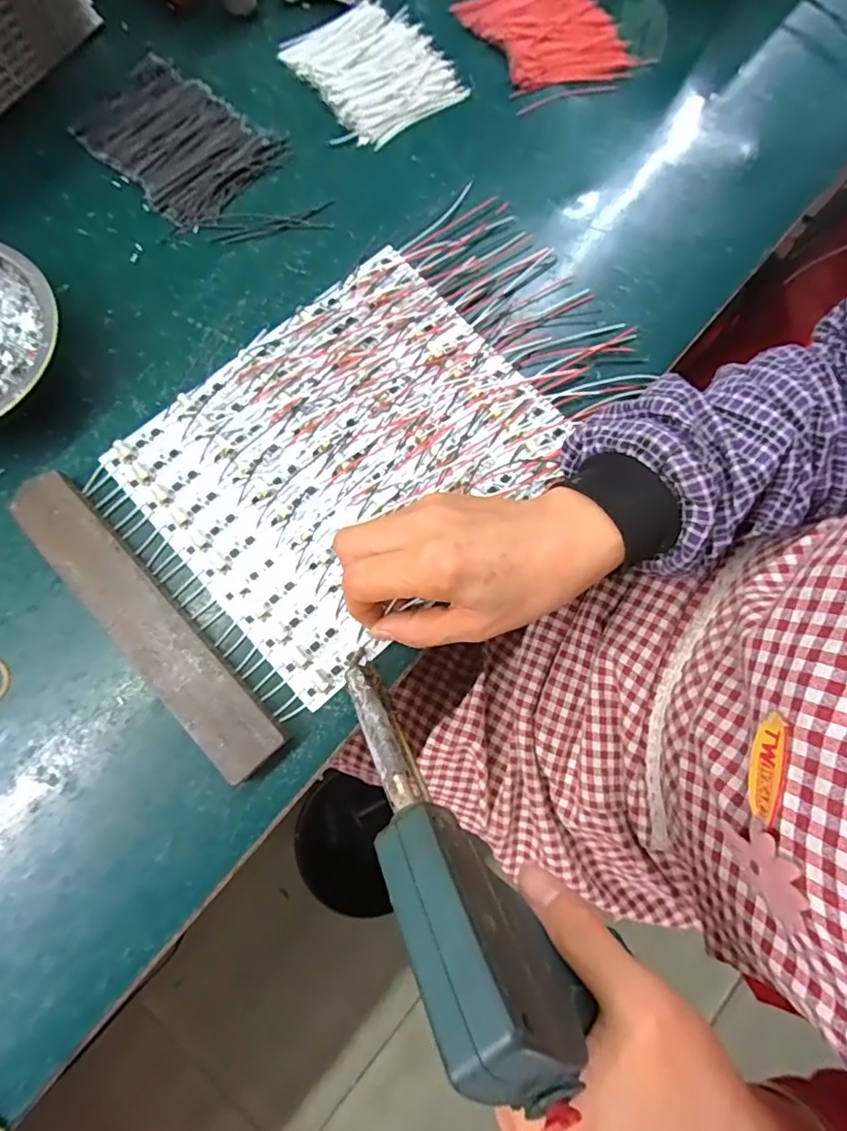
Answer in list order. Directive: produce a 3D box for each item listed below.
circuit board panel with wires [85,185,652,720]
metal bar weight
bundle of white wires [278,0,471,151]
[{"bbox_3d":[-0.024,-0.089,0.335,0.321,0.012,0.186,-44,82,-11],"label":"circuit board panel with wires"},{"bbox_3d":[-0.150,0.030,0.295,0.035,0.018,0.196,-42,83,-12],"label":"metal bar weight"},{"bbox_3d":[-0.037,-0.355,0.390,0.096,0.014,0.111,-32,81,-10],"label":"bundle of white wires"}]

